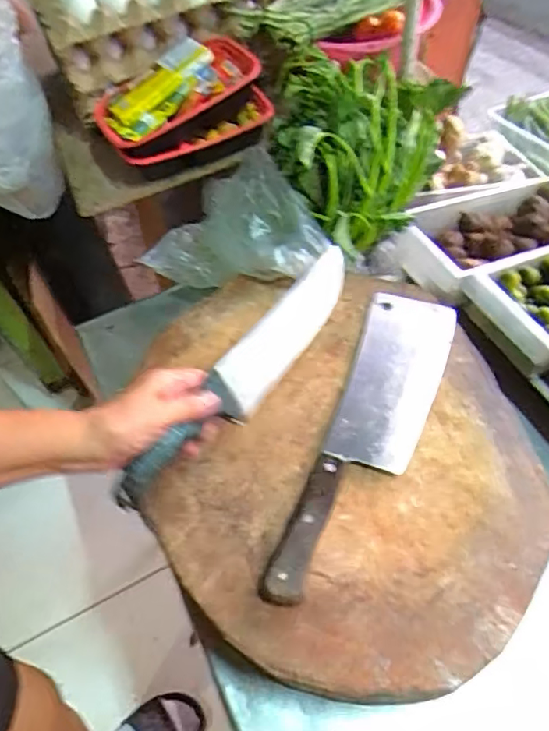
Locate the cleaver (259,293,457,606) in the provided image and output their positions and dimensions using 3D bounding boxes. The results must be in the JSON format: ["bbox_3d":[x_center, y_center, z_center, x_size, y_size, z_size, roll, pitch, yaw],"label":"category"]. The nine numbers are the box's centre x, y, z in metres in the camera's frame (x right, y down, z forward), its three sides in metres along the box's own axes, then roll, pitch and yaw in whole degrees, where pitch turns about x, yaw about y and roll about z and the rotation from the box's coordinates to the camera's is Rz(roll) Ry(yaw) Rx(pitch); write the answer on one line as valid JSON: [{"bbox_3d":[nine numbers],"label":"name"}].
[{"bbox_3d":[0.100,0.062,0.548,0.094,0.023,0.361,17,59,14],"label":"cleaver"}]

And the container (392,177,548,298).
[{"bbox_3d":[0.297,-0.186,0.727,0.301,0.063,0.155,-28,57,-12],"label":"container"}]

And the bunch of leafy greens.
[{"bbox_3d":[0.090,-0.298,0.692,0.184,0.145,0.254,-20,57,-9],"label":"bunch of leafy greens"}]

